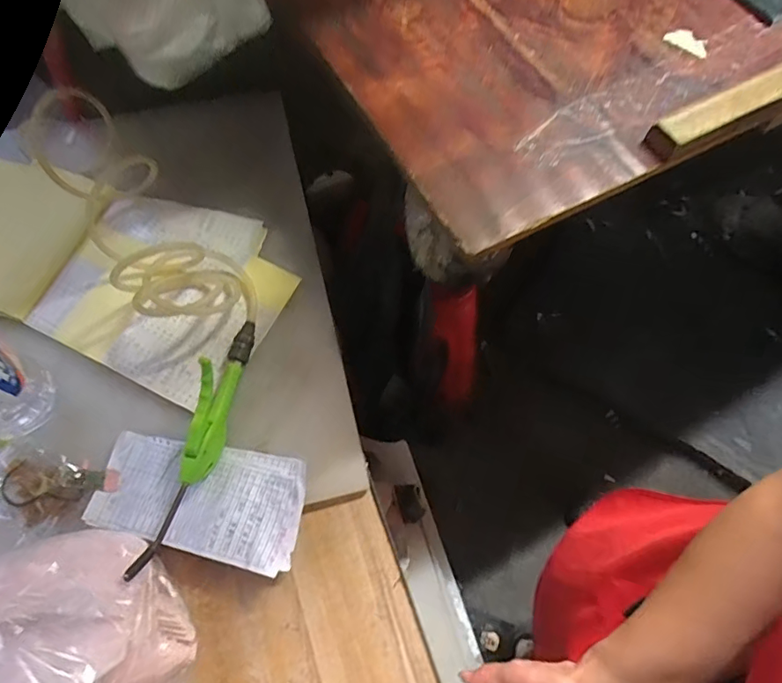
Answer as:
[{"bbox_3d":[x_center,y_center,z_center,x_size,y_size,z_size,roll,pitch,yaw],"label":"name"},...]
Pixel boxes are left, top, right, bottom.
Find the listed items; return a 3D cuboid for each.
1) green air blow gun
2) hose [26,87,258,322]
[{"bbox_3d":[-0.183,0.088,0.484,0.030,0.061,0.258,13,67,3],"label":"green air blow gun"},{"bbox_3d":[-0.291,-0.137,0.568,0.114,0.091,0.318,-40,74,-17],"label":"hose"}]

